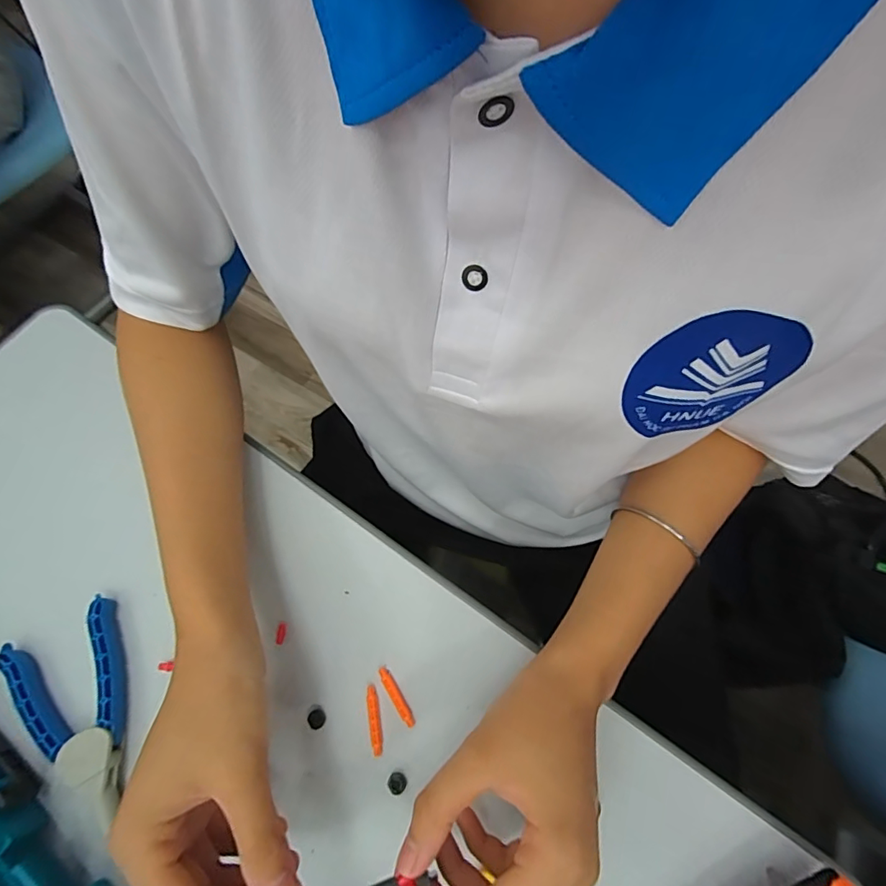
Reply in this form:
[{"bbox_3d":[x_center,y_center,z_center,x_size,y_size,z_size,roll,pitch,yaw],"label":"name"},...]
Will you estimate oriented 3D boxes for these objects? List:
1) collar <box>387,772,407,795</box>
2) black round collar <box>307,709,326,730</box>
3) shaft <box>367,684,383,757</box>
[{"bbox_3d":[-0.027,0.198,0.283,0.011,0.004,0.011,-1,69,2],"label":"collar"},{"bbox_3d":[-0.077,0.168,0.296,0.011,0.004,0.011,-1,69,2],"label":"black round collar"},{"bbox_3d":[-0.041,0.167,0.295,0.007,0.004,0.037,-9,69,-1],"label":"shaft"}]

